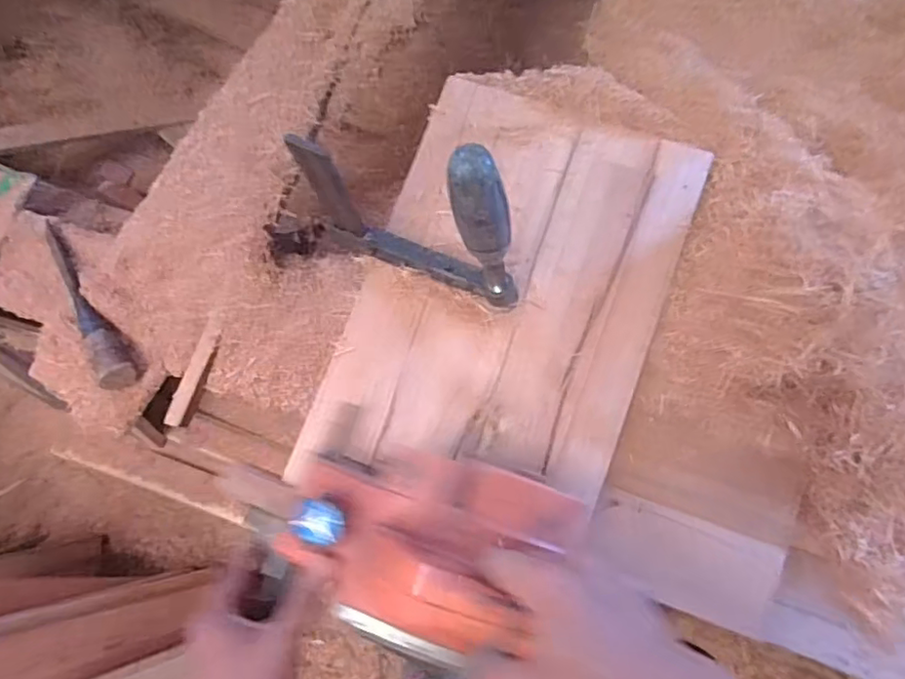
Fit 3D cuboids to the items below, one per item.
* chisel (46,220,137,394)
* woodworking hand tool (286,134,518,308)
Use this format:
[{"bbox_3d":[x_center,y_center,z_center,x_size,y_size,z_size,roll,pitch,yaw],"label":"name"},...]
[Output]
[{"bbox_3d":[-0.433,-0.047,0.717,0.035,0.035,0.244,-37,68,-4],"label":"chisel"},{"bbox_3d":[-0.029,-0.087,0.426,0.168,0.215,0.030,24,83,5],"label":"woodworking hand tool"}]

